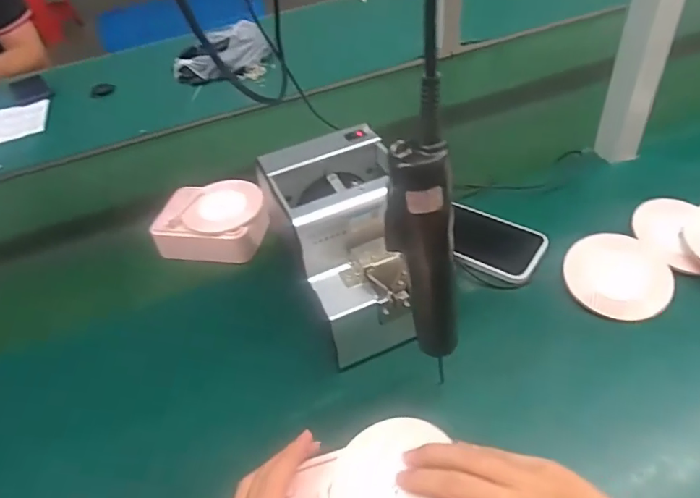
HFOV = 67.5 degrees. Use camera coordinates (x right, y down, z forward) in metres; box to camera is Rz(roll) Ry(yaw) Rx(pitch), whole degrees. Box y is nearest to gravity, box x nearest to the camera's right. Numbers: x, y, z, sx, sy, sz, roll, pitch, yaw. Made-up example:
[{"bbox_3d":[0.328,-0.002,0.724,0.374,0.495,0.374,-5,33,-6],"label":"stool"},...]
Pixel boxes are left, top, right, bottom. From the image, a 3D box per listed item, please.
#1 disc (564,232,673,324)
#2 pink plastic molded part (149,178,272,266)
[{"bbox_3d":[0.278,0.027,0.543,0.102,0.005,0.097,-3,58,5],"label":"disc"},{"bbox_3d":[-0.165,-0.035,0.657,0.134,0.043,0.104,3,44,11],"label":"pink plastic molded part"}]

